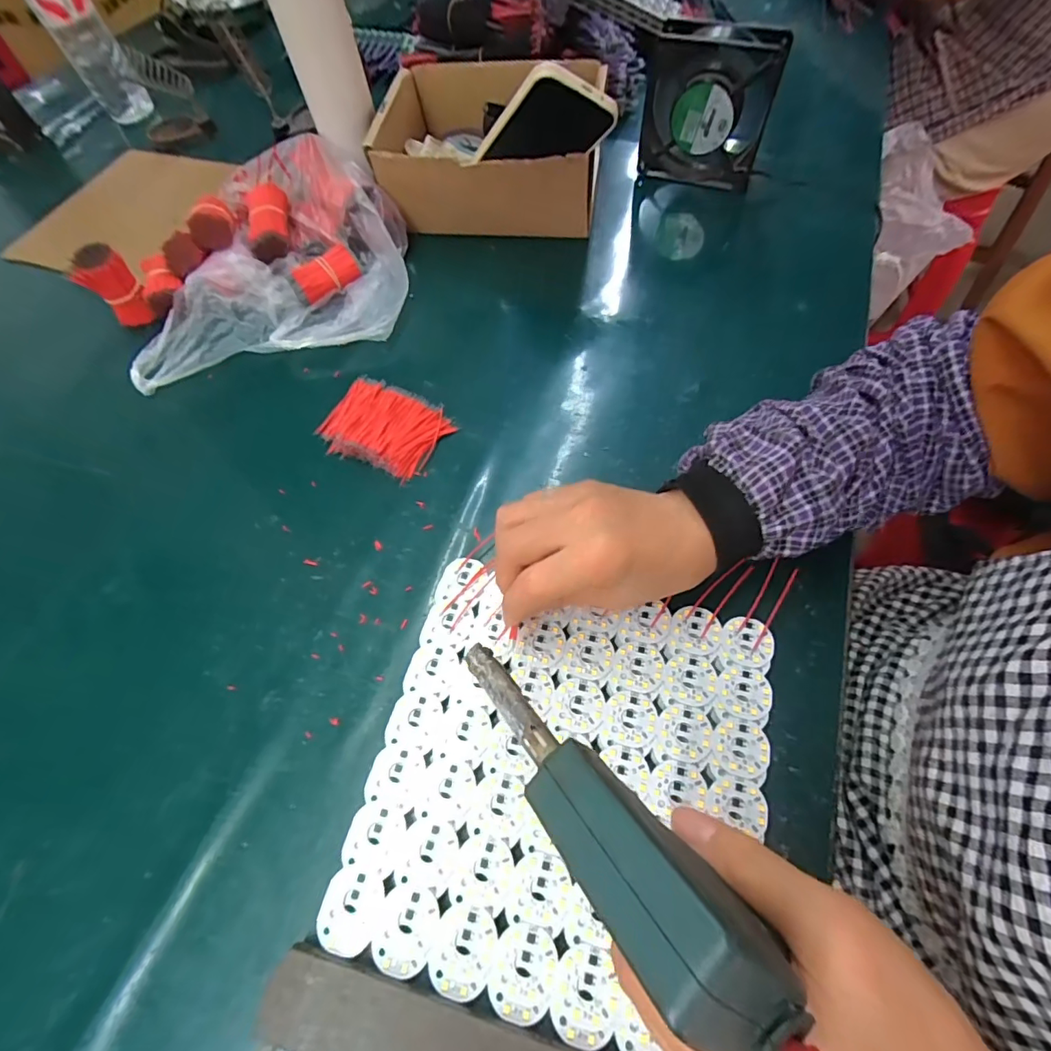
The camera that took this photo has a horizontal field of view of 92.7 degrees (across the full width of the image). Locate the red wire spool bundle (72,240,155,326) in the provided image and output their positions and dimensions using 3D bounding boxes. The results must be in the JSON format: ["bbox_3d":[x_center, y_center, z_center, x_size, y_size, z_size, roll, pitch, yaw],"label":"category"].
[{"bbox_3d":[-0.387,-0.223,0.471,0.040,0.064,0.039,-42,66,-17],"label":"red wire spool bundle"}]

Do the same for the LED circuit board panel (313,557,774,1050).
[{"bbox_3d":[0.022,0.137,0.284,0.211,0.004,0.216,11,63,10],"label":"LED circuit board panel"}]

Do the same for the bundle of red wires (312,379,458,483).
[{"bbox_3d":[-0.120,-0.084,0.419,0.102,0.017,0.073,23,66,16],"label":"bundle of red wires"}]

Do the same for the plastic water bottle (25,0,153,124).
[{"bbox_3d":[-0.556,-0.624,0.603,0.065,0.220,0.053,-33,64,-13],"label":"plastic water bottle"}]

